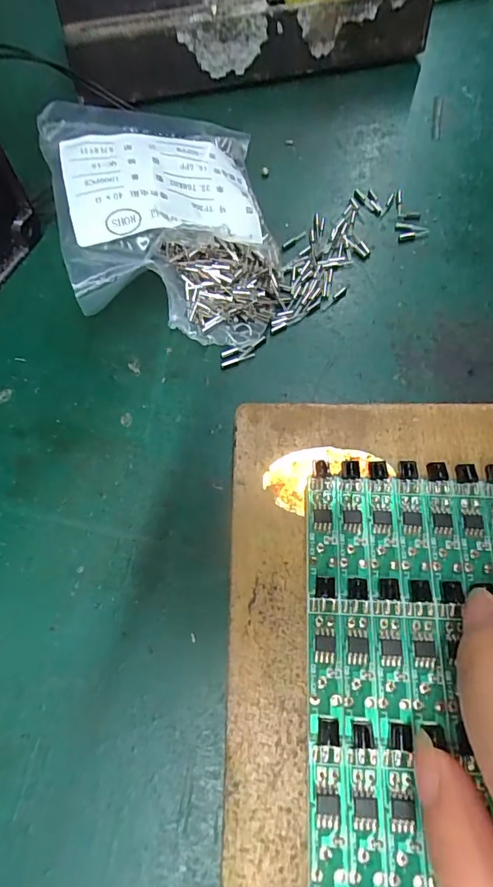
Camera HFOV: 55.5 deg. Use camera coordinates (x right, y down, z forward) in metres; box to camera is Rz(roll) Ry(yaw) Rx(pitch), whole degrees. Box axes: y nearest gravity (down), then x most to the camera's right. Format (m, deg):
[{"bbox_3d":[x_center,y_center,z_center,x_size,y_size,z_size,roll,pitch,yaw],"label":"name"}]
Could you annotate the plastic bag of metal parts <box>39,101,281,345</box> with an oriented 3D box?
[{"bbox_3d":[-0.028,-0.080,0.166,0.070,0.032,0.091,-11,67,-2],"label":"plastic bag of metal parts"}]

